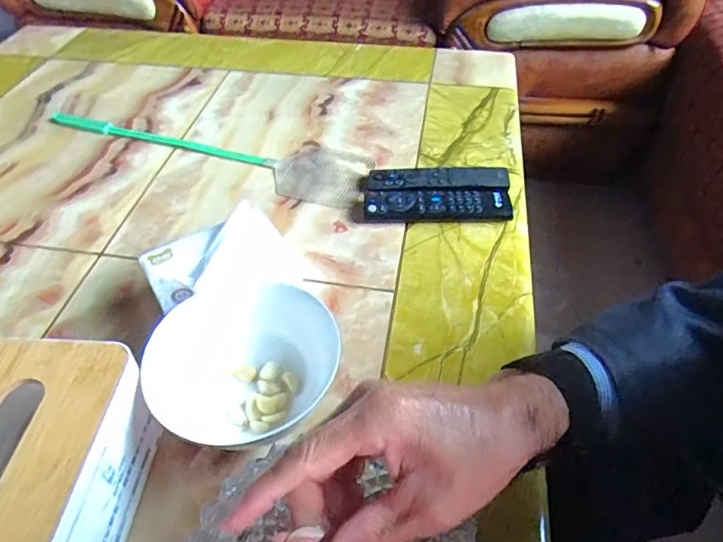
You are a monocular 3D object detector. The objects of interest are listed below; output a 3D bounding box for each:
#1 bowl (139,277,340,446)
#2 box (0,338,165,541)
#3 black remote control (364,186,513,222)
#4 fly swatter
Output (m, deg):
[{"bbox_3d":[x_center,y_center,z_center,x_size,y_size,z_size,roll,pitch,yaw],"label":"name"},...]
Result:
[{"bbox_3d":[-0.094,0.075,0.405,0.118,0.068,0.136,32,56,27],"label":"bowl"},{"bbox_3d":[-0.213,0.136,0.331,0.119,0.096,0.157,2,47,4],"label":"box"},{"bbox_3d":[0.083,-0.074,0.567,0.157,0.019,0.044,0,47,2],"label":"black remote control"},{"bbox_3d":[-0.204,-0.168,0.668,0.461,0.008,0.101,17,50,16],"label":"fly swatter"}]

